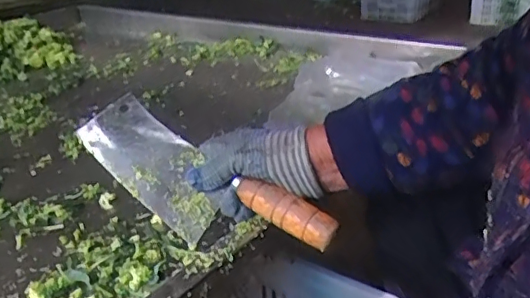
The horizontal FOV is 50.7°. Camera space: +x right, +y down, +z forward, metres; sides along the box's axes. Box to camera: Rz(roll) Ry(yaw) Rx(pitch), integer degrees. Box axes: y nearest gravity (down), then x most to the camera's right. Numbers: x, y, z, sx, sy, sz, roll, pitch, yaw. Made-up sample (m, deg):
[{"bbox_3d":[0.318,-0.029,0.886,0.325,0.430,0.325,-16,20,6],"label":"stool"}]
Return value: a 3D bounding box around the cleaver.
[{"bbox_3d":[-0.067,0.036,0.512,0.267,0.029,0.080,29,72,29],"label":"cleaver"}]

